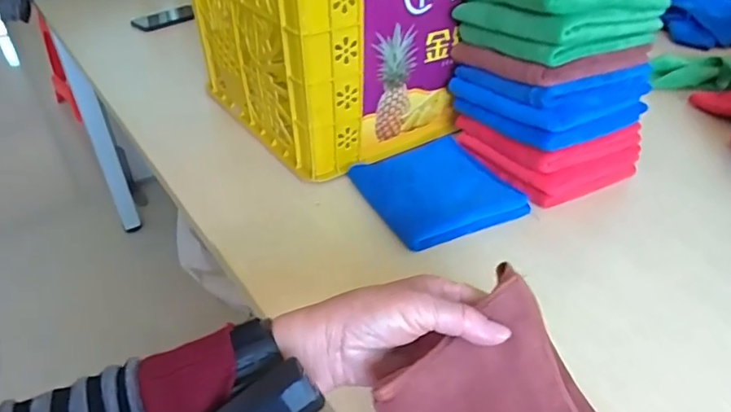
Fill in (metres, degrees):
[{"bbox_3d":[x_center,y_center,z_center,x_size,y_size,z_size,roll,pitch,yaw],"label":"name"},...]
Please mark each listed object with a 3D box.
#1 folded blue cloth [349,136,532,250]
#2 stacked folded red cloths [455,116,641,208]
[{"bbox_3d":[0.084,-0.023,0.664,0.169,0.023,0.165,-14,40,-21],"label":"folded blue cloth"},{"bbox_3d":[0.235,-0.092,0.711,0.175,0.055,0.190,-20,42,-27],"label":"stacked folded red cloths"}]

